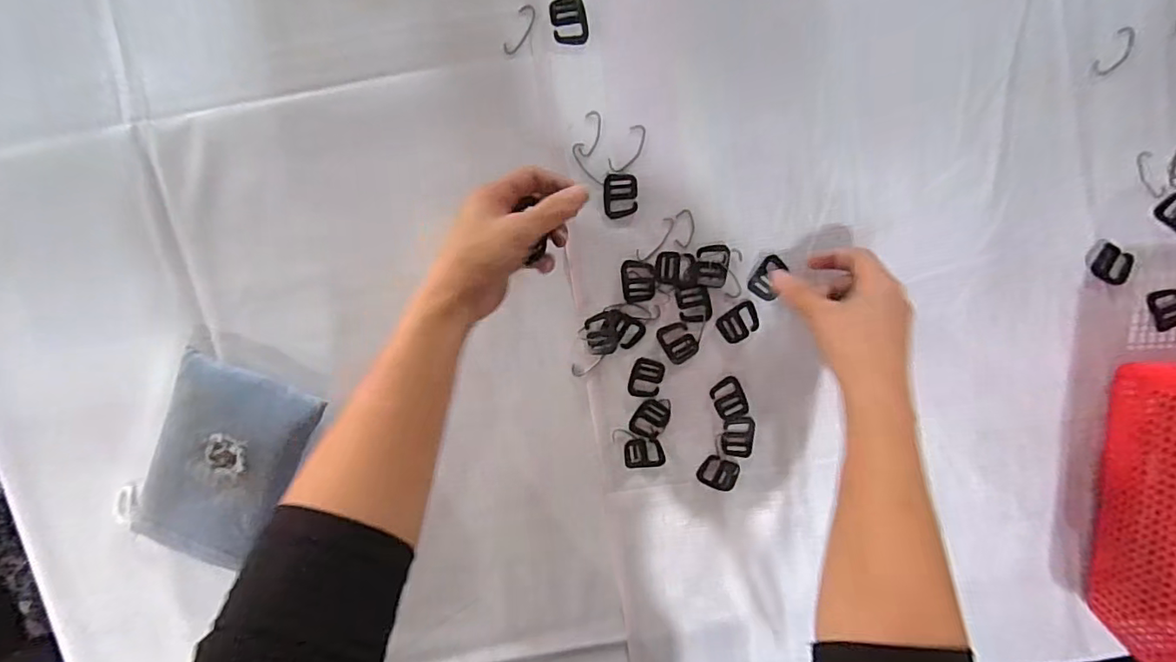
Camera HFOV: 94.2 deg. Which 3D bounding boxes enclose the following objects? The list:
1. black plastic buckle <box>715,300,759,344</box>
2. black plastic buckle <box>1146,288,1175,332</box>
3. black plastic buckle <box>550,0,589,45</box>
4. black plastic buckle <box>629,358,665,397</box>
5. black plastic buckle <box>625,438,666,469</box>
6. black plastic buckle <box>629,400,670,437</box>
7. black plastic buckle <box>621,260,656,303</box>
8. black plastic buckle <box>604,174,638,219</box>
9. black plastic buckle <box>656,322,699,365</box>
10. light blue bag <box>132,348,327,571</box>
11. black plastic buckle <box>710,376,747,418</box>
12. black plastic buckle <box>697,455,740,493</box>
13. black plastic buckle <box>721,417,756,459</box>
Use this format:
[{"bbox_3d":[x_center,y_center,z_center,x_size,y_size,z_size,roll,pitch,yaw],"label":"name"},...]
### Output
[{"bbox_3d":[0.122,-0.006,0.438,0.033,0.004,0.026,-34,98,6],"label":"black plastic buckle"},{"bbox_3d":[0.459,-0.018,0.430,0.024,0.009,0.029,-22,99,4],"label":"black plastic buckle"},{"bbox_3d":[-0.013,-0.230,0.404,0.026,0.004,0.033,-10,99,2],"label":"black plastic buckle"},{"bbox_3d":[0.048,0.039,0.446,0.027,0.004,0.033,11,99,-1],"label":"black plastic buckle"},{"bbox_3d":[0.047,0.102,0.455,0.033,0.004,0.025,-3,100,1],"label":"black plastic buckle"},{"bbox_3d":[0.052,0.073,0.451,0.028,0.004,0.031,24,99,-3],"label":"black plastic buckle"},{"bbox_3d":[0.040,-0.039,0.433,0.026,0.004,0.034,-4,100,1],"label":"black plastic buckle"},{"bbox_3d":[0.026,-0.104,0.422,0.027,0.004,0.033,-3,100,1],"label":"black plastic buckle"},{"bbox_3d":[0.073,0.009,0.439,0.026,0.004,0.033,-33,98,6],"label":"black plastic buckle"},{"bbox_3d":[-0.288,0.109,0.442,0.112,0.036,0.158,20,99,-3],"label":"light blue bag"},{"bbox_3d":[0.116,0.055,0.446,0.026,0.004,0.033,-25,98,5],"label":"black plastic buckle"},{"bbox_3d":[0.110,0.120,0.458,0.035,0.004,0.027,19,99,-3],"label":"black plastic buckle"},{"bbox_3d":[0.125,0.089,0.452,0.026,0.004,0.034,0,100,1],"label":"black plastic buckle"}]

